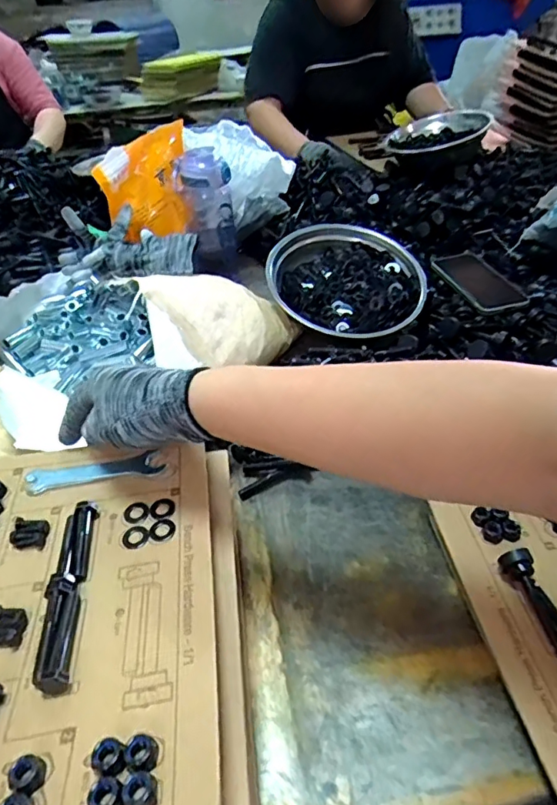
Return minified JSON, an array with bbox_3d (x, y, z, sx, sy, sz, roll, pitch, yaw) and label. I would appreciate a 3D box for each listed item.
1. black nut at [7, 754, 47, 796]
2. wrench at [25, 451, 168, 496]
[{"bbox_3d":[-0.126,0.186,0.257,0.016,0.008,0.016,-2,40,1],"label":"black nut"},{"bbox_3d":[-0.152,0.058,0.427,0.110,0.005,0.023,-7,40,-6],"label":"wrench"}]

